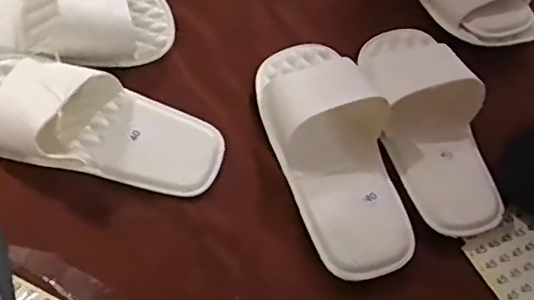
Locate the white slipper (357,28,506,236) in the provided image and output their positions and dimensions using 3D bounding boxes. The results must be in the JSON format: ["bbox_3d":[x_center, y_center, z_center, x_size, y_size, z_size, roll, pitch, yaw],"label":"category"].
[{"bbox_3d":[0.151,-0.036,0.509,0.090,0.041,0.220,-5,58,-7],"label":"white slipper"}]

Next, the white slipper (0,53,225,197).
[{"bbox_3d":[-0.156,-0.030,0.481,0.233,0.057,0.095,11,58,3],"label":"white slipper"}]

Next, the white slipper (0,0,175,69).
[{"bbox_3d":[-0.211,-0.128,0.540,0.228,0.062,0.081,-7,59,-8],"label":"white slipper"}]

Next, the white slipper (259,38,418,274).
[{"bbox_3d":[0.058,-0.007,0.495,0.098,0.039,0.235,-11,59,-11],"label":"white slipper"}]

